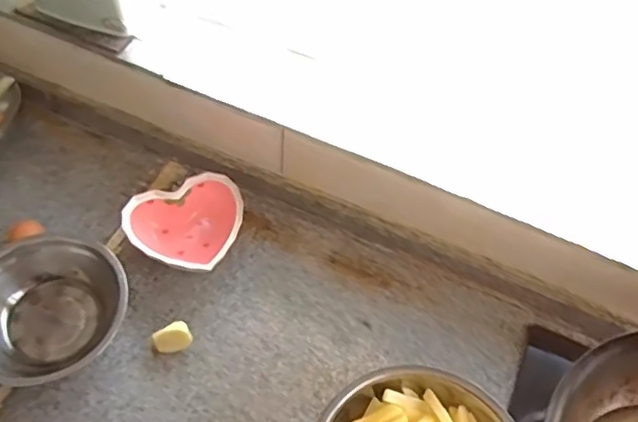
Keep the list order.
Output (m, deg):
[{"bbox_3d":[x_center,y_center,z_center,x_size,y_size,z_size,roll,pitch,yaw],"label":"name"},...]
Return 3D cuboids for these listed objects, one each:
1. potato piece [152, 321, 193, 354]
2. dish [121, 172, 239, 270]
[{"bbox_3d":[-0.173,0.152,0.738,0.044,0.033,0.027,-19,59,-16],"label":"potato piece"},{"bbox_3d":[-0.165,0.025,0.802,0.148,0.054,0.128,-27,62,-19],"label":"dish"}]

